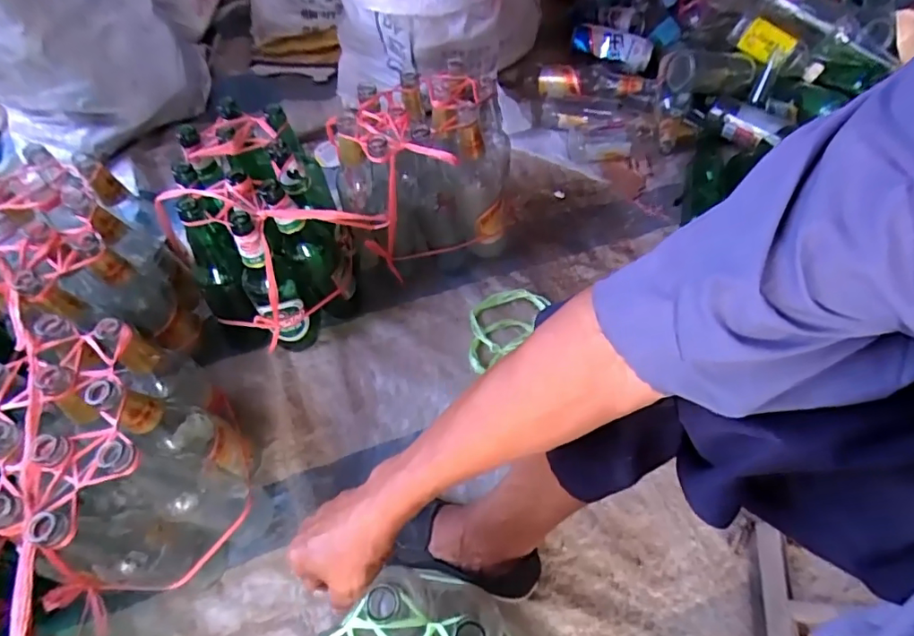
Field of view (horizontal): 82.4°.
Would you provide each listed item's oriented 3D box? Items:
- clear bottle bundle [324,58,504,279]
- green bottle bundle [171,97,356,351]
[{"bbox_3d":[-0.046,-0.209,0.785,0.240,0.222,0.185,-25,62,-15],"label":"clear bottle bundle"},{"bbox_3d":[-0.269,-0.114,0.756,0.221,0.266,0.236,-23,62,-14],"label":"green bottle bundle"}]

